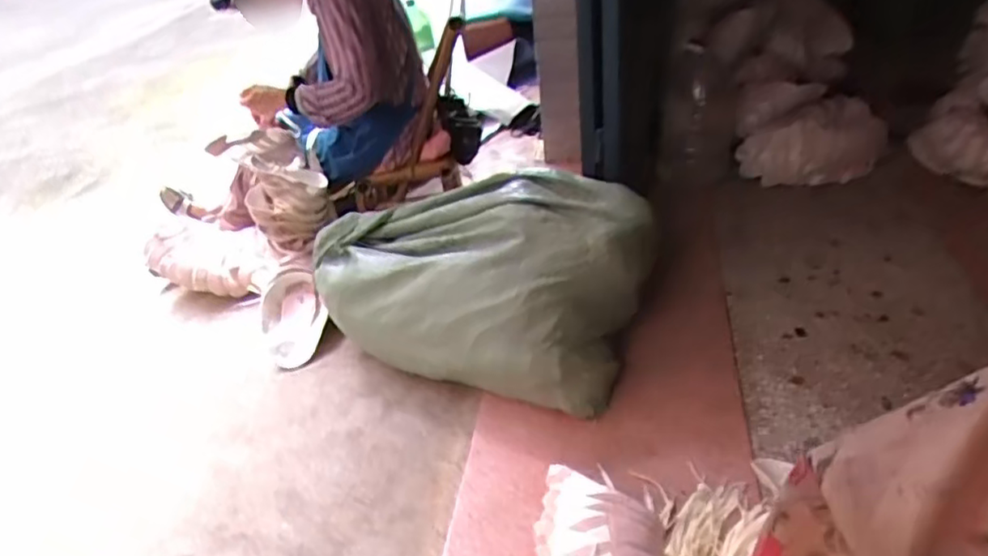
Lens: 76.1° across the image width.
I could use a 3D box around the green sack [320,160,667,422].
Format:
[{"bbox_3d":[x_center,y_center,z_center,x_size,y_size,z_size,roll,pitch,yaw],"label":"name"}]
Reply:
[{"bbox_3d":[-0.053,-0.015,1.297,0.679,0.294,0.385,8,38,22],"label":"green sack"}]

